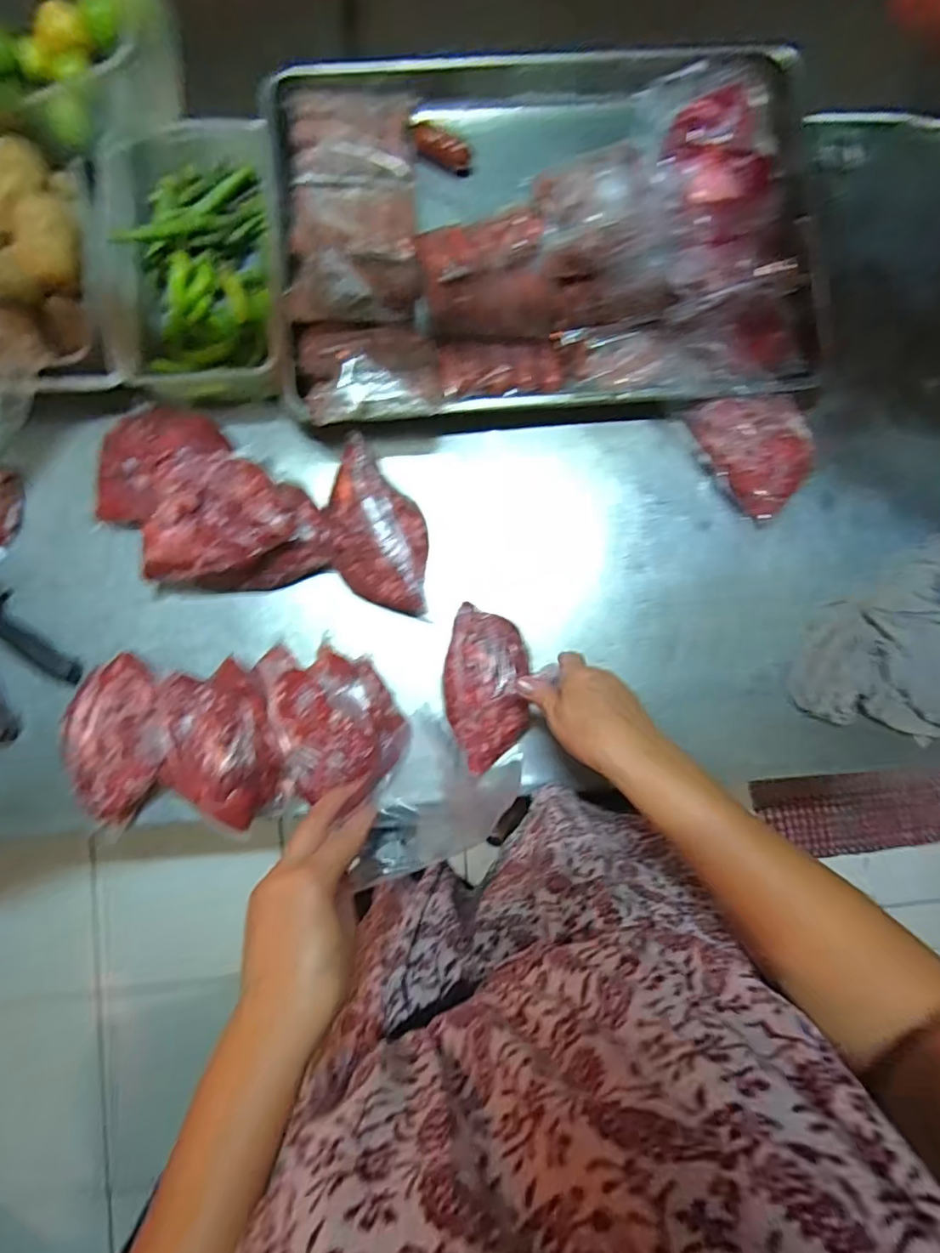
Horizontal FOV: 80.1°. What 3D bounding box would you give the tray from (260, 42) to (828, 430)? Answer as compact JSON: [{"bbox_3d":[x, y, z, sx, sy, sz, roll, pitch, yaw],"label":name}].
[{"bbox_3d":[0.086,-0.433,0.601,0.581,0.075,0.424,-6,82,-3],"label":"tray"}]

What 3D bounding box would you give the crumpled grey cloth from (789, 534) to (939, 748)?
[{"bbox_3d":[0.466,0.002,0.603,0.193,0.034,0.223,13,86,-3],"label":"crumpled grey cloth"}]

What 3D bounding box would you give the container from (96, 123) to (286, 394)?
[{"bbox_3d":[-0.273,-0.365,0.570,0.159,0.064,0.256,-3,88,-4],"label":"container"}]

